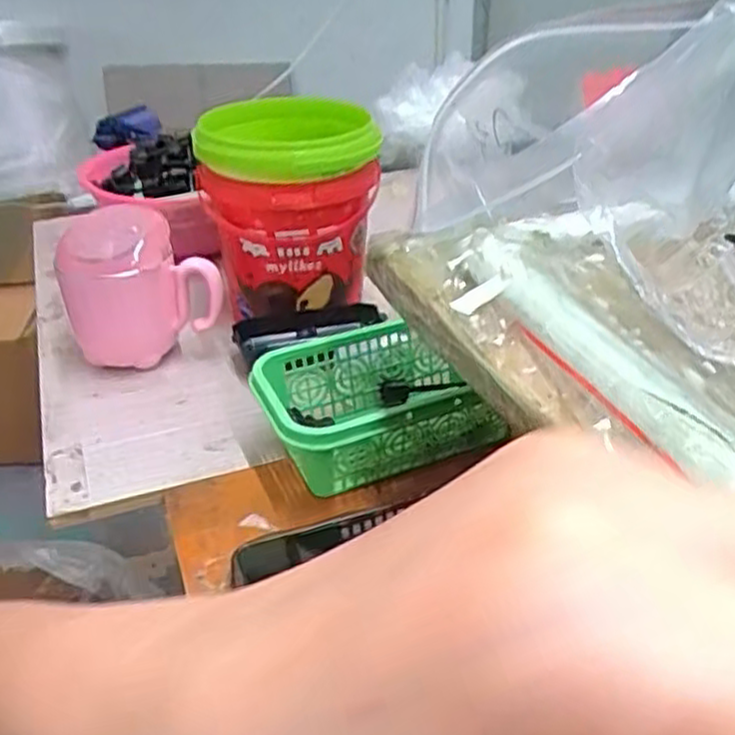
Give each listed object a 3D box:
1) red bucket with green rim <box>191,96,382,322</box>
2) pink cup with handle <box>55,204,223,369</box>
[{"bbox_3d":[-0.061,-0.129,0.581,0.121,0.130,0.140,-5,33,-7],"label":"red bucket with green rim"},{"bbox_3d":[-0.161,-0.056,0.545,0.103,0.097,0.071,-7,33,-10],"label":"pink cup with handle"}]

